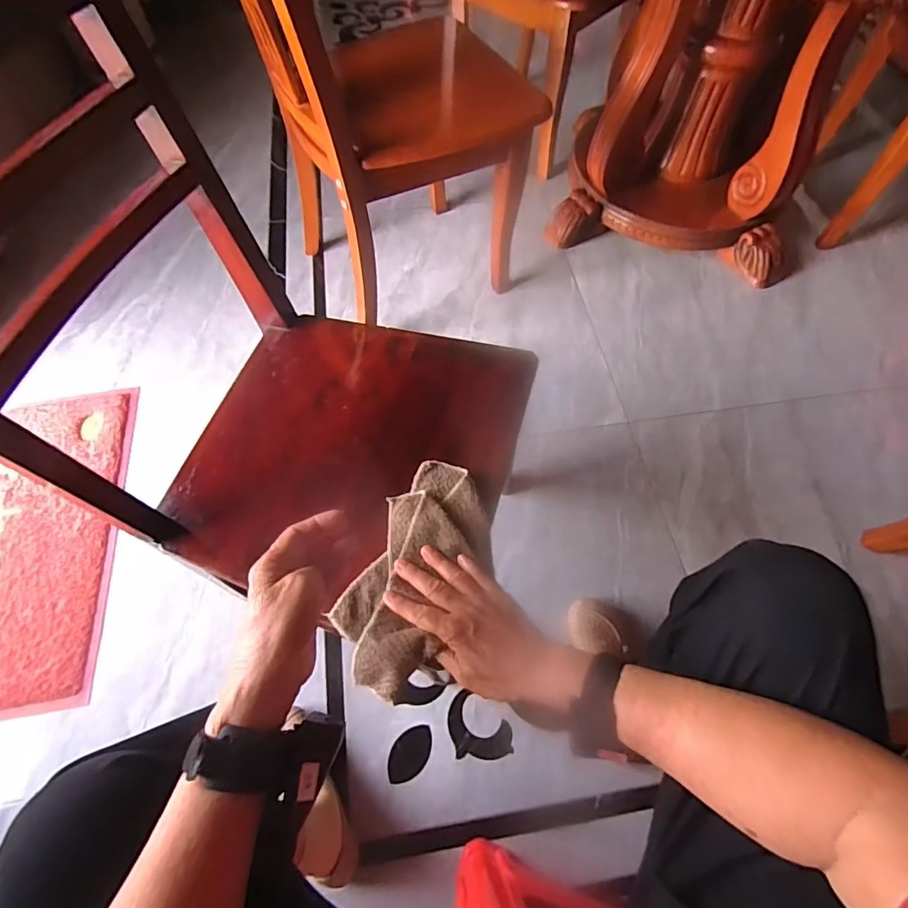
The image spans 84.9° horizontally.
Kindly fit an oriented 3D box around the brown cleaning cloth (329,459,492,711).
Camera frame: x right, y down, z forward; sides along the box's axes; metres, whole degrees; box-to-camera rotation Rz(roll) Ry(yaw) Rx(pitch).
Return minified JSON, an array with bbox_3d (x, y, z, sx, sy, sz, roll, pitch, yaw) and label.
[{"bbox_3d":[-0.034,0.119,0.514,0.125,0.027,0.240,19,62,9],"label":"brown cleaning cloth"}]

